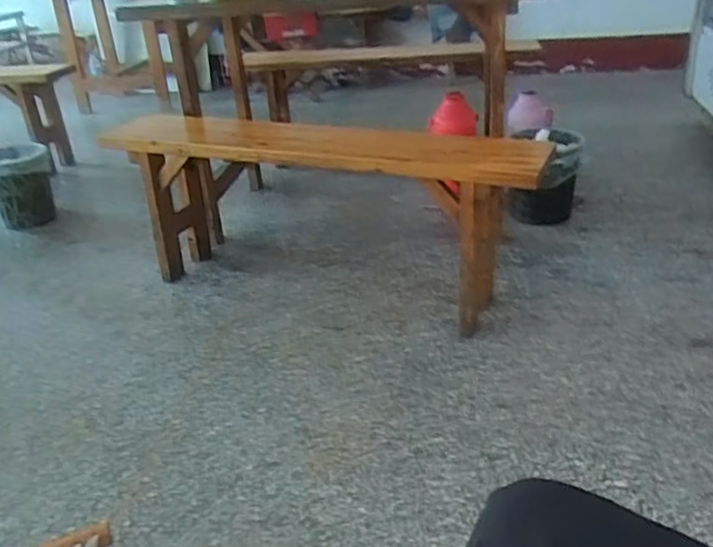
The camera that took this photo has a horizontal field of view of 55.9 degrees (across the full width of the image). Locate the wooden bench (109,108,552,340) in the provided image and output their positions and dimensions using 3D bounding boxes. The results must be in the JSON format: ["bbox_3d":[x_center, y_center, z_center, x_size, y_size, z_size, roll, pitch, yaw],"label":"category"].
[{"bbox_3d":[-0.119,-0.140,1.739,1.138,0.452,0.223,10,31,24],"label":"wooden bench"}]

